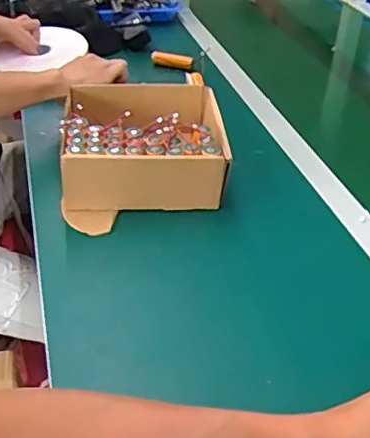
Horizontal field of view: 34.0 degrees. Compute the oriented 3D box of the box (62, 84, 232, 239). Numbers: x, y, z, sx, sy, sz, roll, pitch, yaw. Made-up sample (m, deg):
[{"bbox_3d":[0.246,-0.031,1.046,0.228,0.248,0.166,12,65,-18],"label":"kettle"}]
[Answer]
[{"bbox_3d":[-0.053,-0.097,0.761,0.197,0.091,0.205,-4,36,-10],"label":"box"}]

